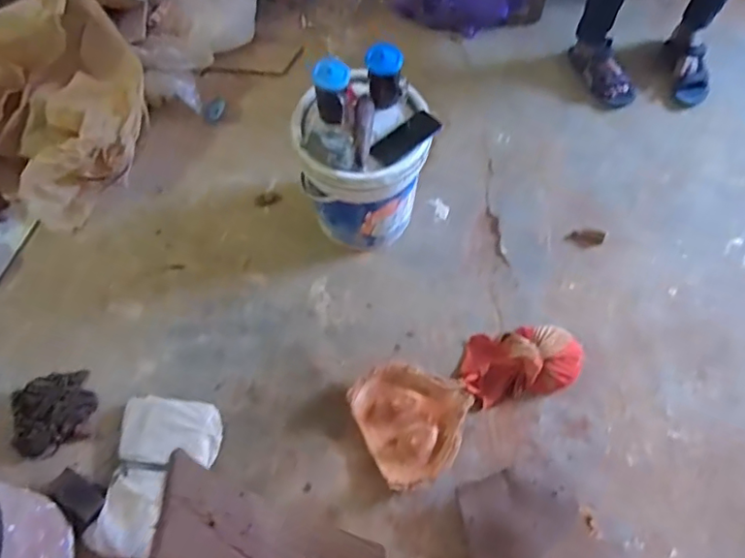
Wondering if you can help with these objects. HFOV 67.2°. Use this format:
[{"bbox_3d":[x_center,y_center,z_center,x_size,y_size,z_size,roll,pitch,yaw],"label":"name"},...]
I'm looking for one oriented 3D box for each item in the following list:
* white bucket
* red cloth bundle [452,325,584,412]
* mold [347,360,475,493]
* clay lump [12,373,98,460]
[{"bbox_3d":[-0.024,-0.255,1.362,0.288,0.394,0.259,24,68,10],"label":"white bucket"},{"bbox_3d":[0.349,0.194,1.319,0.283,0.071,0.171,-14,67,-3],"label":"red cloth bundle"},{"bbox_3d":[0.073,0.337,1.291,0.261,0.066,0.260,16,69,9],"label":"mold"},{"bbox_3d":[-0.761,0.321,1.331,0.192,0.075,0.167,-28,69,-9],"label":"clay lump"}]

